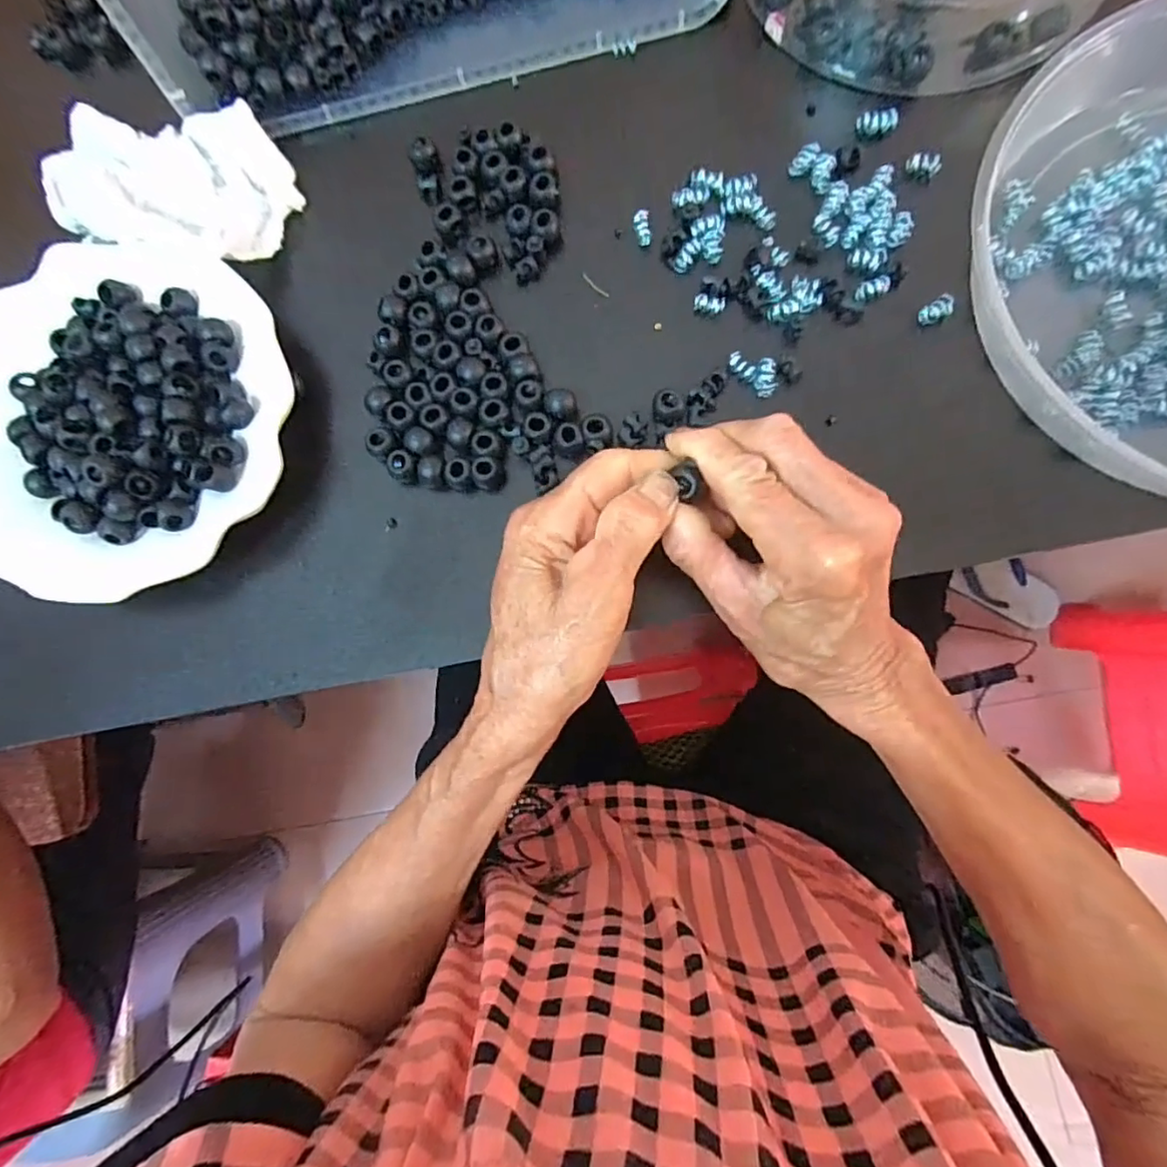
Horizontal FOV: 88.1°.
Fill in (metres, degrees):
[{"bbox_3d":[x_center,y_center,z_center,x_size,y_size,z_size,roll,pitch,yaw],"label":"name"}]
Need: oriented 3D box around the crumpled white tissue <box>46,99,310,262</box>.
[{"bbox_3d":[-0.219,-0.218,0.319,0.129,0.028,0.094,13,85,7],"label":"crumpled white tissue"}]

